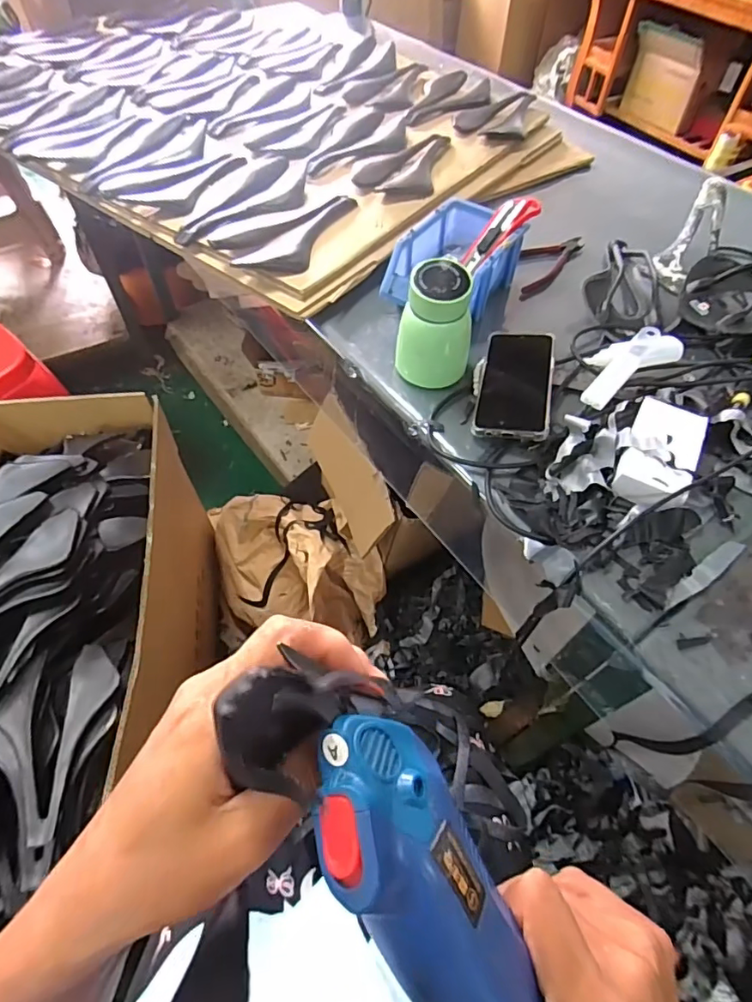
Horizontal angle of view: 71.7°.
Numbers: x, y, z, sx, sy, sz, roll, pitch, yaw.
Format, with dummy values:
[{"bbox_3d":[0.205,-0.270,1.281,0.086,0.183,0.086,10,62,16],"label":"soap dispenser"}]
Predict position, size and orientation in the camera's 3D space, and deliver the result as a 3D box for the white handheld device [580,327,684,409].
[{"bbox_3d":[0.278,-0.160,0.586,0.146,0.030,0.066,-30,61,-20],"label":"white handheld device"}]

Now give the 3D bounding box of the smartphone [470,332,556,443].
[{"bbox_3d":[0.154,-0.133,0.571,0.074,0.016,0.164,12,56,6],"label":"smartphone"}]

